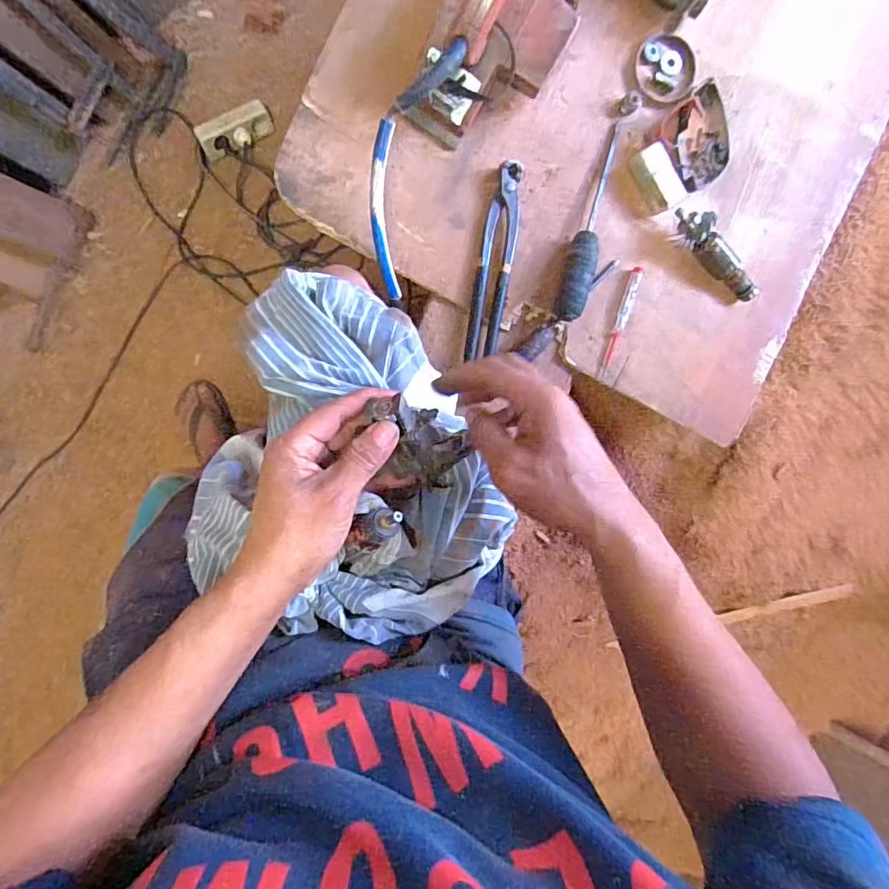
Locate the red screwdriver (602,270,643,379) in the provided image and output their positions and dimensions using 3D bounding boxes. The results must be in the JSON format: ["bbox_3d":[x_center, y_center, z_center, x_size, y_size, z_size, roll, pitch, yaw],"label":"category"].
[{"bbox_3d":[0.209,-0.144,0.623,0.016,0.014,0.124,14,92,-9],"label":"red screwdriver"}]

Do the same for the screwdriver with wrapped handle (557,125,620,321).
[{"bbox_3d":[0.169,-0.250,0.596,0.038,0.032,0.229,16,92,-9],"label":"screwdriver with wrapped handle"}]

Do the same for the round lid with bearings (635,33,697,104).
[{"bbox_3d":[0.253,-0.429,0.604,0.069,0.012,0.077,23,91,-9],"label":"round lid with bearings"}]

